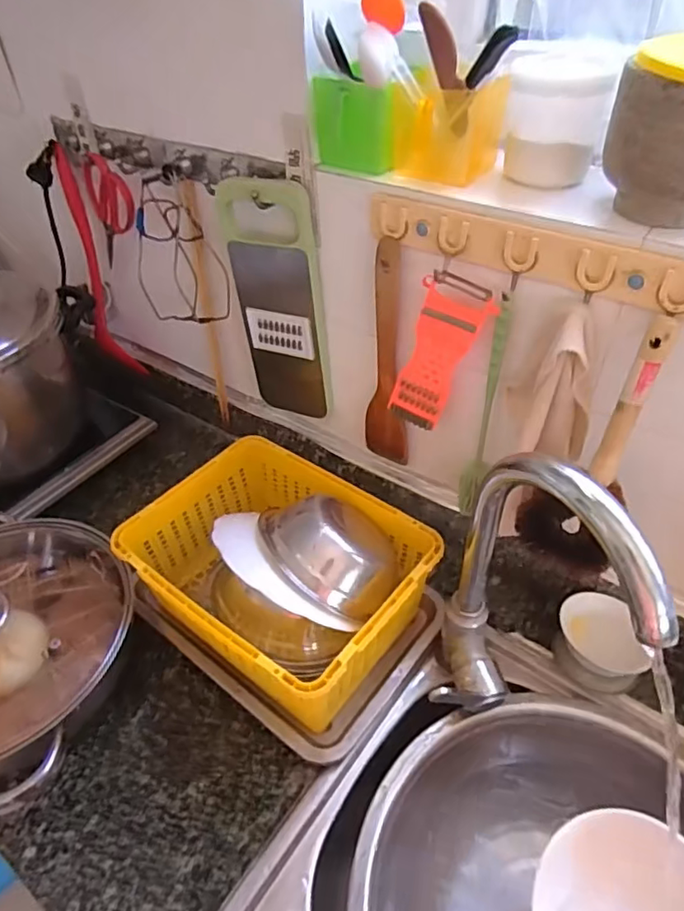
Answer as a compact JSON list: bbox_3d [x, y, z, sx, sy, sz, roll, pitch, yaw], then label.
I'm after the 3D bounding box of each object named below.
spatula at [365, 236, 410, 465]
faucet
[{"bbox_3d":[0.054,-0.095,0.617,0.055,0.272,0.013,23,47,22],"label":"spatula"},{"bbox_3d":[0.136,0.138,0.453,0.066,0.312,0.163,-14,44,-13],"label":"faucet"}]

